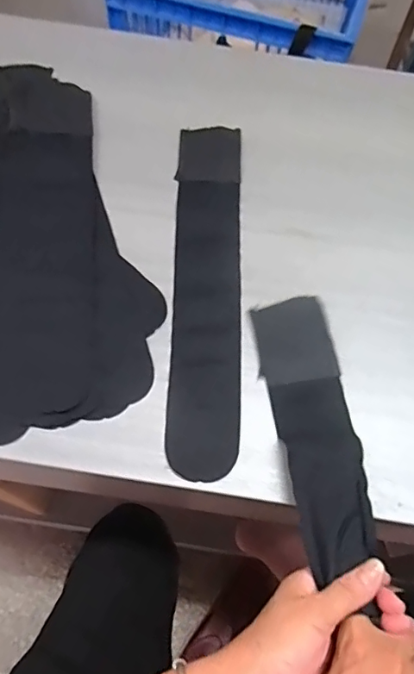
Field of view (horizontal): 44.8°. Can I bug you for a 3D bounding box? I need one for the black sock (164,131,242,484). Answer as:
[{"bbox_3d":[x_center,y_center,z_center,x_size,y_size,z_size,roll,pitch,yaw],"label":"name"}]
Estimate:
[{"bbox_3d":[0.001,-0.066,0.531,0.071,0.007,0.418,2,63,-3],"label":"black sock"}]

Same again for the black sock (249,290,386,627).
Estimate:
[{"bbox_3d":[0.095,0.075,0.452,0.074,0.023,0.255,-3,55,-5],"label":"black sock"}]

